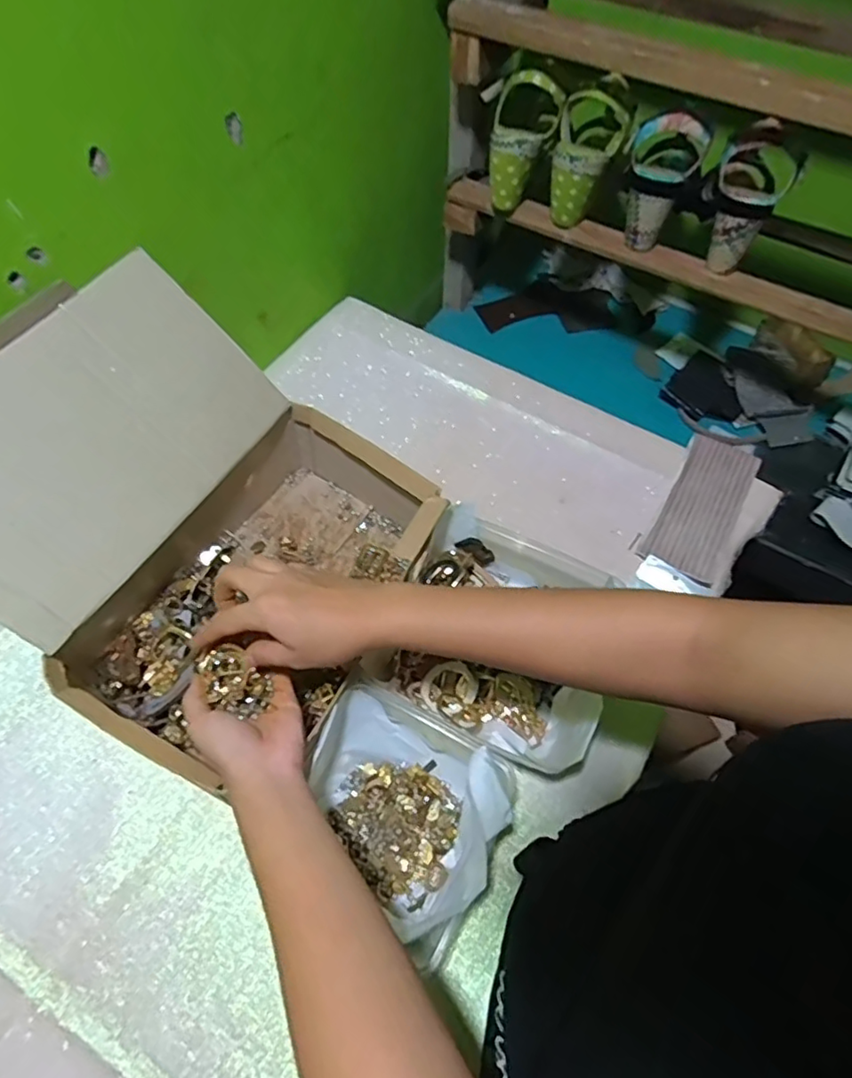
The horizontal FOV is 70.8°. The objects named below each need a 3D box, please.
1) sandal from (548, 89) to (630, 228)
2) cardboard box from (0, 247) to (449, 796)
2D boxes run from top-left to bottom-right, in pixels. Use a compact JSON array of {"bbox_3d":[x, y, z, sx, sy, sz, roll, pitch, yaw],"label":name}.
[{"bbox_3d":[0.193,-0.456,0.721,0.077,0.125,0.080,13,59,6],"label":"sandal"},{"bbox_3d":[-0.201,-0.011,0.529,0.340,0.228,0.330,28,63,15],"label":"cardboard box"}]

